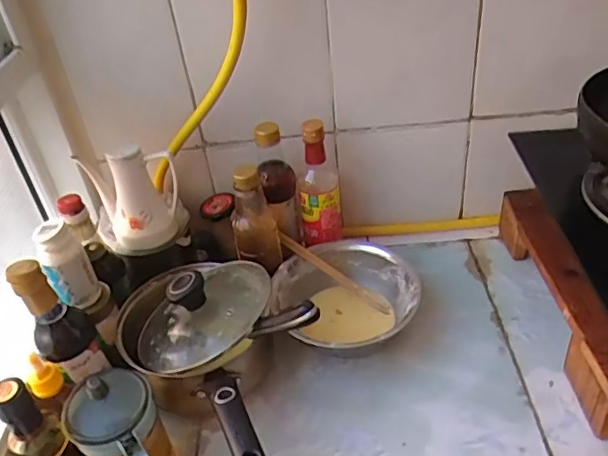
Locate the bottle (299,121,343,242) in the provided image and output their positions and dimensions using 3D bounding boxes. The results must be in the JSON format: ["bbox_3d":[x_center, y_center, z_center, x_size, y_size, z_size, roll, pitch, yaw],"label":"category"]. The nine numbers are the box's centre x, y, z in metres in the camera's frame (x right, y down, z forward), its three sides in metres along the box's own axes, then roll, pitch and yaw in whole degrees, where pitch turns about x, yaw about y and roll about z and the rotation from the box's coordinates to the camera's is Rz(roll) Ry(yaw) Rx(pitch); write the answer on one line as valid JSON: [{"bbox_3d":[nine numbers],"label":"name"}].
[{"bbox_3d":[0.022,-0.065,0.874,0.065,0.216,0.055,-7,37,0],"label":"bottle"}]

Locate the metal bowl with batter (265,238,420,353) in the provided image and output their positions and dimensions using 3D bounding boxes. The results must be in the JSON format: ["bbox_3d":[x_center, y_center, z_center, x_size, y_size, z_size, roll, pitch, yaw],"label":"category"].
[{"bbox_3d":[0.059,0.106,0.814,0.200,0.070,0.209,-4,37,3],"label":"metal bowl with batter"}]

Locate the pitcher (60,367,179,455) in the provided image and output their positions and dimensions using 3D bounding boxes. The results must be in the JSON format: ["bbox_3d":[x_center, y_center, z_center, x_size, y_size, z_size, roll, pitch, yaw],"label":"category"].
[{"bbox_3d":[-0.186,0.240,0.609,0.085,0.148,0.117,-27,42,-24],"label":"pitcher"}]

